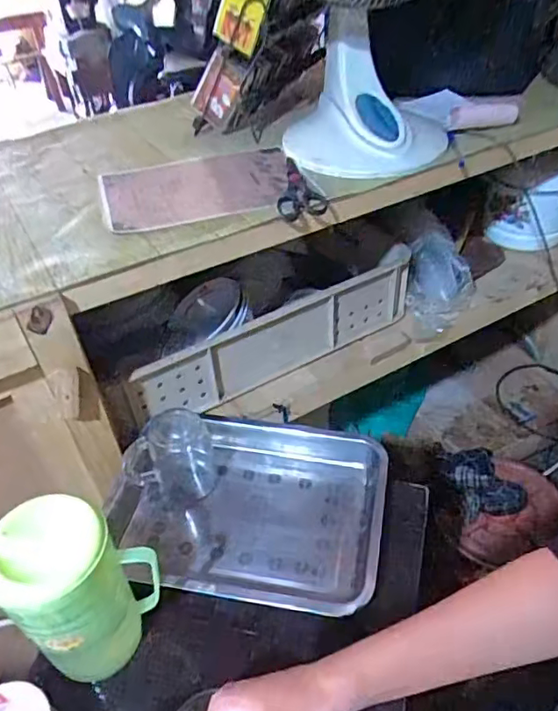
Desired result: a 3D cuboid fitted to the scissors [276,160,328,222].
[{"bbox_3d":[0.023,-0.253,0.828,0.067,0.015,0.185,-7,43,-4],"label":"scissors"}]

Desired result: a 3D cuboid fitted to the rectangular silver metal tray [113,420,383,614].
[{"bbox_3d":[-0.034,0.197,0.741,0.327,0.060,0.266,6,44,10],"label":"rectangular silver metal tray"}]

